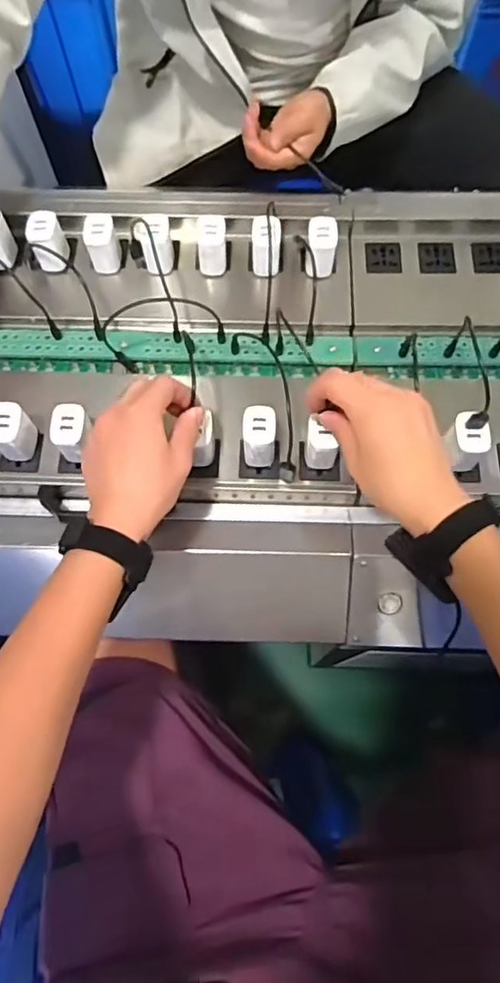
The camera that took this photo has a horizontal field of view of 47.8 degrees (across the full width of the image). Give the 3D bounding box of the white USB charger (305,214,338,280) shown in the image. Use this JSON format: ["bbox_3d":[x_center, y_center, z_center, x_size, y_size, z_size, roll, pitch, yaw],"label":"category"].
[{"bbox_3d":[0.078,-0.264,0.618,0.034,0.057,0.039,3,70,1],"label":"white USB charger"}]

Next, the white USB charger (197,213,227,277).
[{"bbox_3d":[-0.041,-0.274,0.626,0.031,0.061,0.035,-1,70,0],"label":"white USB charger"}]

